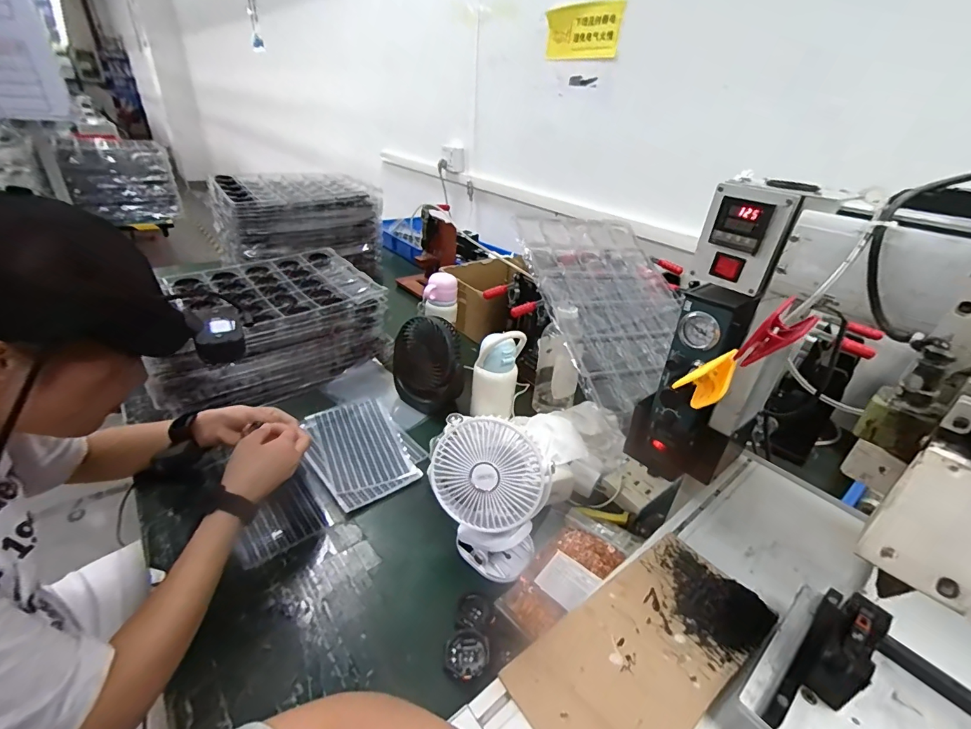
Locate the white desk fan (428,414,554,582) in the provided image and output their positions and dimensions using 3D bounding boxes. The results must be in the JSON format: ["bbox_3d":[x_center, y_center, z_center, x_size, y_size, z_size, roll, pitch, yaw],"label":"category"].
[{"bbox_3d":[0.001,0.170,0.565,0.152,0.188,0.091,19,34,21],"label":"white desk fan"}]

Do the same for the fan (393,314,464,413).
[{"bbox_3d":[-0.116,0.000,0.852,0.130,0.162,0.110,-3,32,-13],"label":"fan"}]

